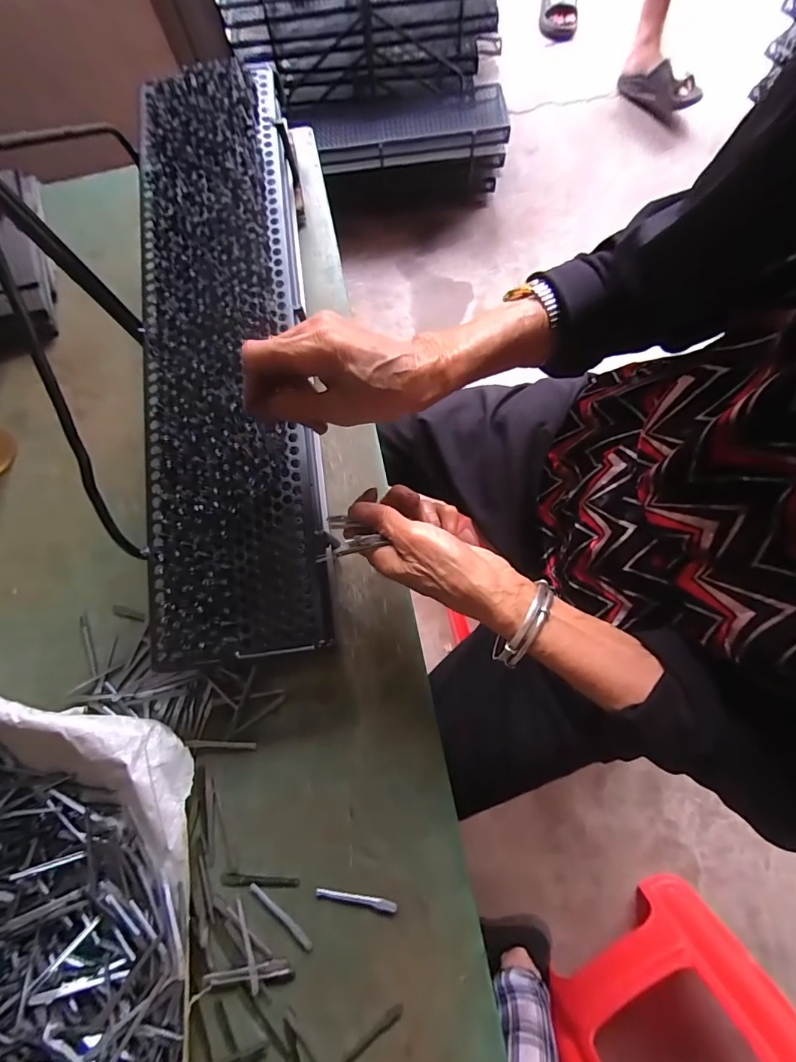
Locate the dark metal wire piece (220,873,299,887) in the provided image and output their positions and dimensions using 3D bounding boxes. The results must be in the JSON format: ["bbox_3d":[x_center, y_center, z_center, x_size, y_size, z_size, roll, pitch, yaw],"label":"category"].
[{"bbox_3d":[-0.119,0.302,0.379,0.067,0.004,0.009,1,70,5],"label":"dark metal wire piece"}]

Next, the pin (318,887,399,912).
[{"bbox_3d":[-0.035,0.311,0.372,0.068,0.004,0.008,8,71,7],"label":"pin"}]

